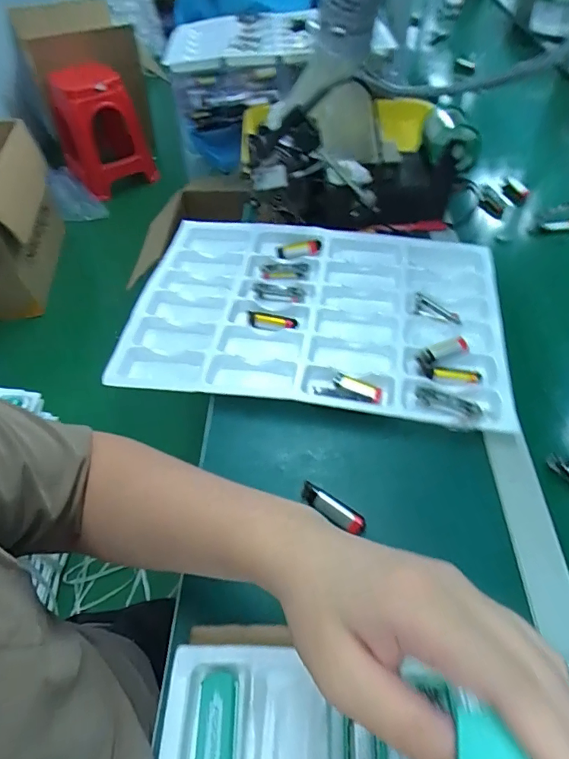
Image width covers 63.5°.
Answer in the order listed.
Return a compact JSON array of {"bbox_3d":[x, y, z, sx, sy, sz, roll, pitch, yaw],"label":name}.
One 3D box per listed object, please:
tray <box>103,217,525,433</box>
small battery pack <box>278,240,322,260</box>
[{"bbox_3d":[0.040,-0.097,0.596,0.458,0.026,0.316,8,50,7],"label":"tray"},{"bbox_3d":[0.022,-0.186,0.658,0.061,0.009,0.024,-8,49,11],"label":"small battery pack"}]

